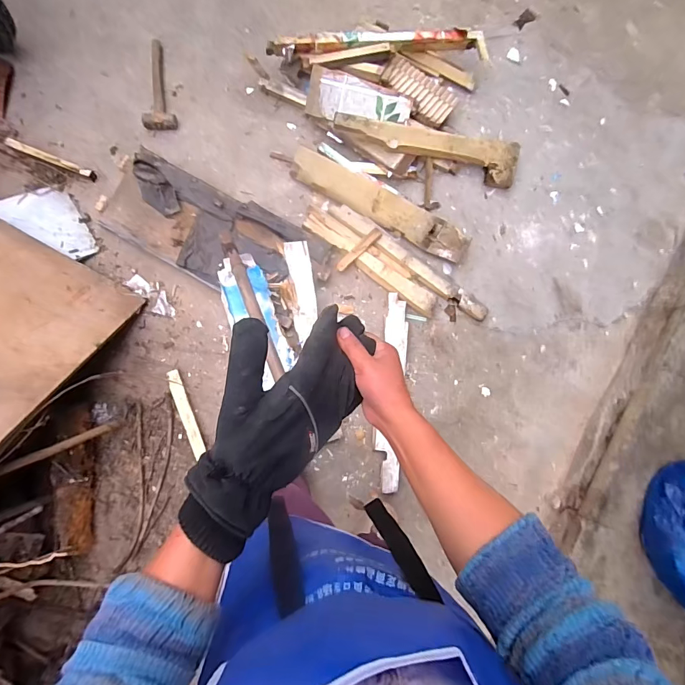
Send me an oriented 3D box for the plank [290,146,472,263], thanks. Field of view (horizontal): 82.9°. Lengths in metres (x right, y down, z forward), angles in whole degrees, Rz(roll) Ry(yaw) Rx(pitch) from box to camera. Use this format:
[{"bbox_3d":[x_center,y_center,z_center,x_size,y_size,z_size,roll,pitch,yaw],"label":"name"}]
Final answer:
[{"bbox_3d":[0.129,-0.457,1.289,0.641,0.066,0.092,29,82,-3],"label":"plank"}]

